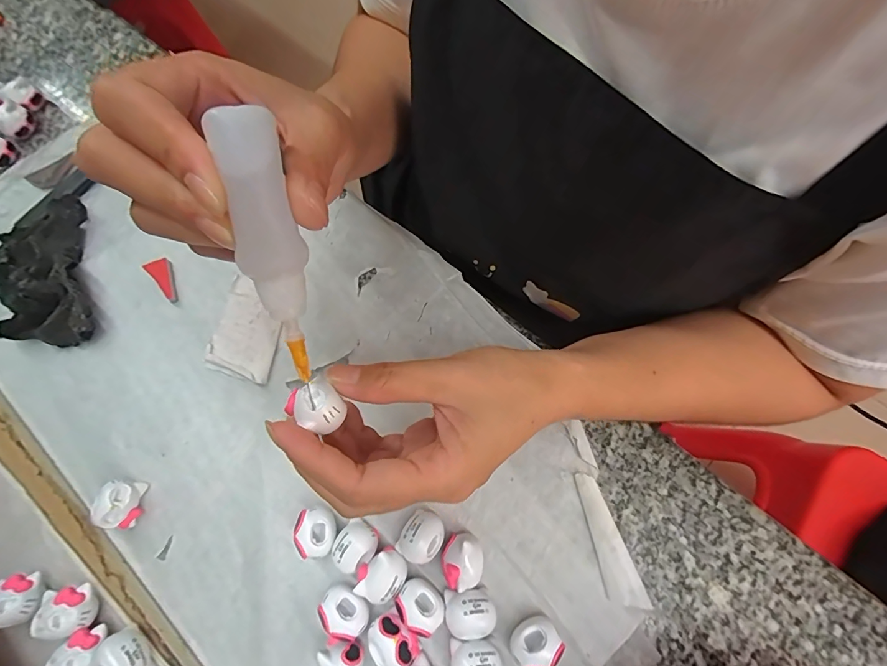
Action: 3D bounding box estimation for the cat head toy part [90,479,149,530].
[{"bbox_3d":[-0.182,0.096,0.236,0.017,0.019,0.024,-1,72,2],"label":"cat head toy part"}]

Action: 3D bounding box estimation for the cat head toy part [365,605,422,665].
[{"bbox_3d":[-0.026,0.156,0.212,0.021,0.021,0.025,-44,75,-11],"label":"cat head toy part"}]

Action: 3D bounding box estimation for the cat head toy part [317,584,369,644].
[{"bbox_3d":[-0.051,0.144,0.218,0.025,0.020,0.021,39,77,14],"label":"cat head toy part"}]

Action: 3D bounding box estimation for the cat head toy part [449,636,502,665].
[{"bbox_3d":[0.015,0.164,0.208,0.024,0.022,0.019,-1,71,2],"label":"cat head toy part"}]

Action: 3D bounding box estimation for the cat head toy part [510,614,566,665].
[{"bbox_3d":[0.045,0.155,0.210,0.023,0.019,0.021,-1,72,2],"label":"cat head toy part"}]

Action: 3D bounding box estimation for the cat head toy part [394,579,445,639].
[{"bbox_3d":[-0.012,0.141,0.217,0.024,0.018,0.020,39,77,14],"label":"cat head toy part"}]

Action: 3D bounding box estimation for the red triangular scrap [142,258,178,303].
[{"bbox_3d":[-0.190,-0.037,0.288,0.015,0.007,0.035,-43,75,-11],"label":"red triangular scrap"}]

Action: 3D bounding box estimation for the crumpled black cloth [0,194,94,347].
[{"bbox_3d":[-0.274,-0.038,0.282,0.065,0.021,0.108,-21,72,-5],"label":"crumpled black cloth"}]

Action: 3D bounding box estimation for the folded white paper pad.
[{"bbox_3d":[-0.127,-0.003,0.272,0.048,0.006,0.063,15,75,9],"label":"folded white paper pad"}]

